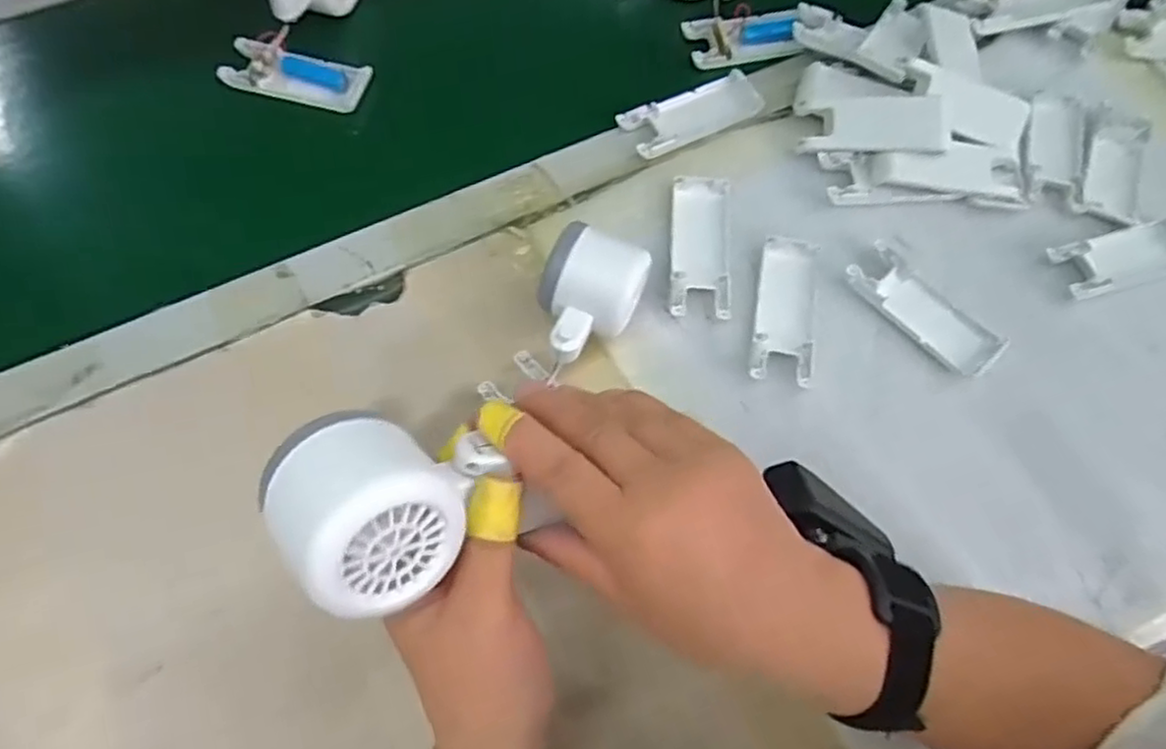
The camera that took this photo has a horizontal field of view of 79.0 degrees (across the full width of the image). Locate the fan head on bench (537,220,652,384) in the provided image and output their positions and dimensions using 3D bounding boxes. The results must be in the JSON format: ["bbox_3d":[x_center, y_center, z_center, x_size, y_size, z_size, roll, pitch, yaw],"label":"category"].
[{"bbox_3d":[0.002,-0.042,0.434,0.057,0.056,0.077,23,68,8],"label":"fan head on bench"}]

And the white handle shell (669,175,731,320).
[{"bbox_3d":[0.079,-0.088,0.474,0.038,0.012,0.101,3,67,0],"label":"white handle shell"}]

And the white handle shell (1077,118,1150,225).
[{"bbox_3d":[0.379,-0.147,0.505,0.035,0.017,0.088,21,68,7],"label":"white handle shell"}]

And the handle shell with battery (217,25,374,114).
[{"bbox_3d":[-0.212,-0.227,0.531,0.102,0.020,0.049,17,97,0],"label":"handle shell with battery"}]

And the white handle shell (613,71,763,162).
[{"bbox_3d":[0.081,-0.193,0.522,0.103,0.010,0.043,-23,70,-11],"label":"white handle shell"}]

